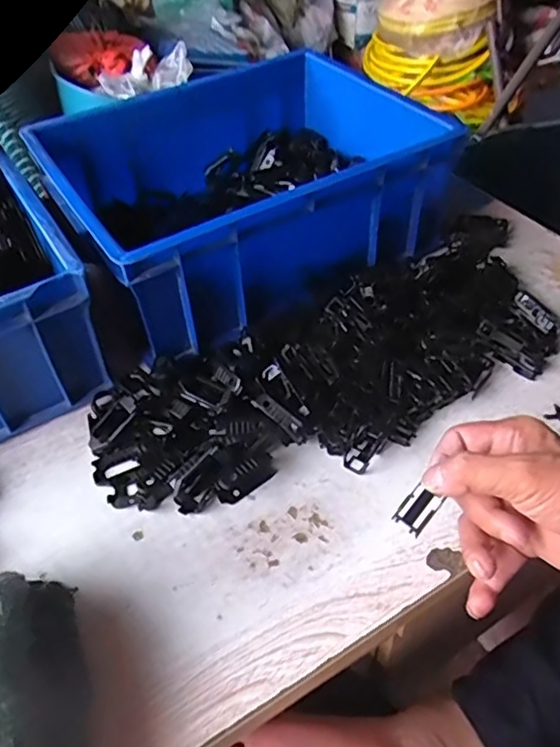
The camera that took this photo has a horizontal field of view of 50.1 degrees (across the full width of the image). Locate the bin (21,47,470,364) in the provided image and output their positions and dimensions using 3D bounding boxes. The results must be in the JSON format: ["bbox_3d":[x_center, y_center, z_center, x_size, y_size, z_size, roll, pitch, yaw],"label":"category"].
[{"bbox_3d":[-0.029,-0.189,0.595,0.353,0.117,0.260,-25,51,-19],"label":"bin"}]

